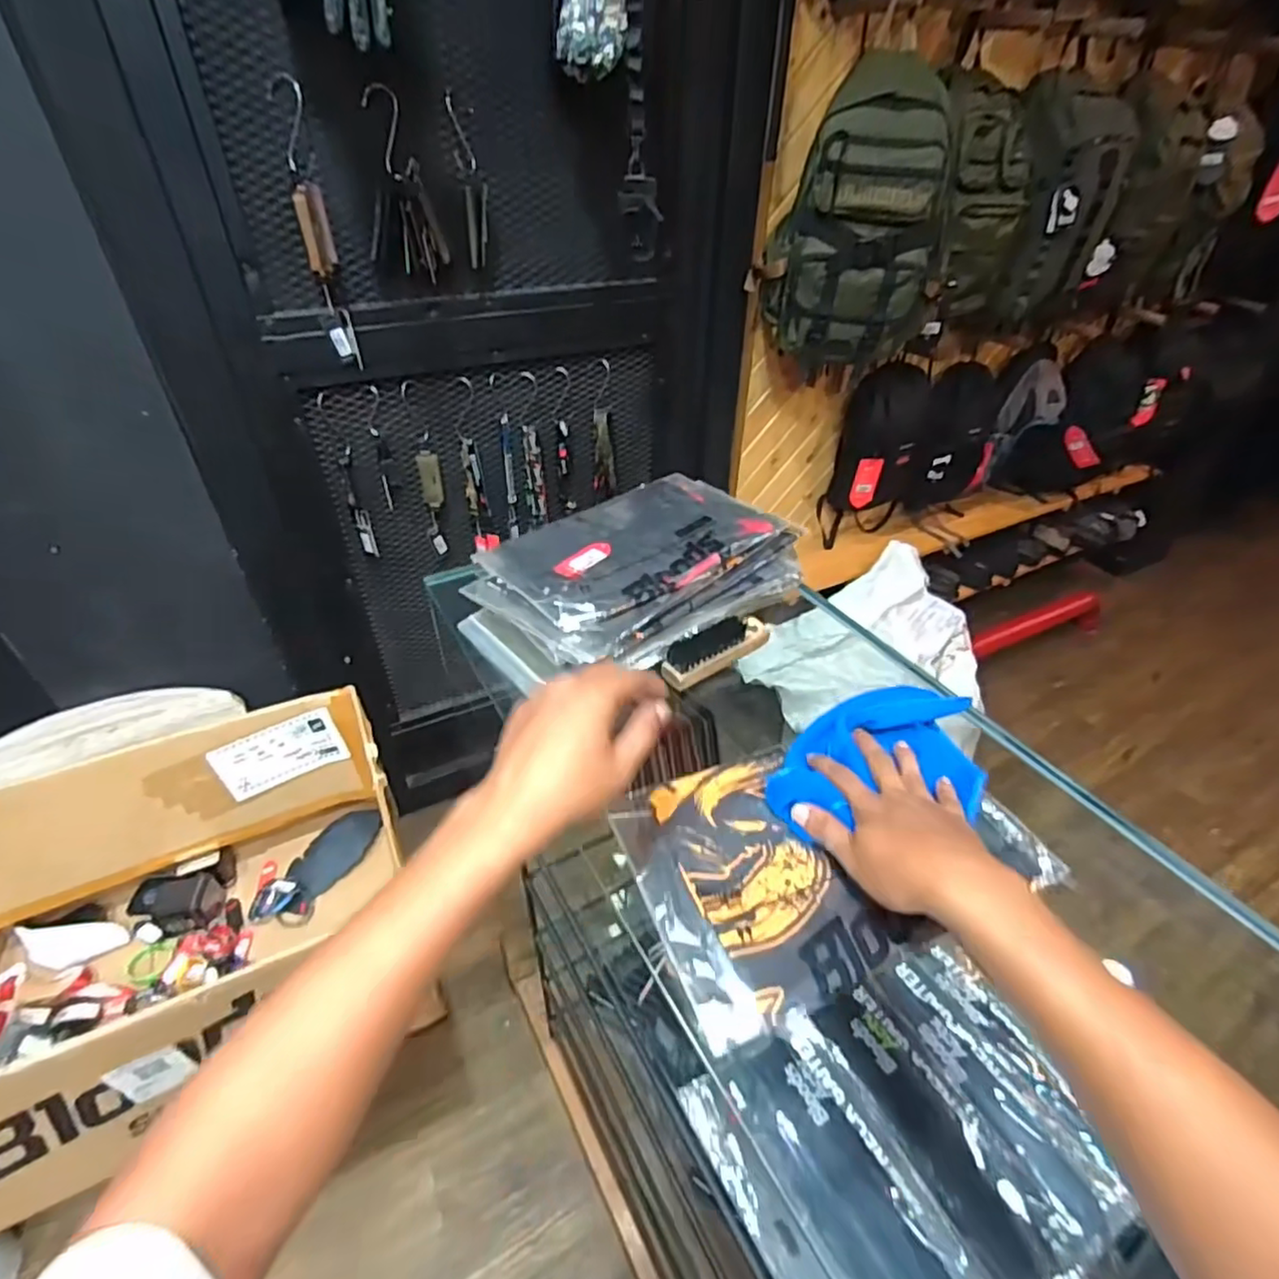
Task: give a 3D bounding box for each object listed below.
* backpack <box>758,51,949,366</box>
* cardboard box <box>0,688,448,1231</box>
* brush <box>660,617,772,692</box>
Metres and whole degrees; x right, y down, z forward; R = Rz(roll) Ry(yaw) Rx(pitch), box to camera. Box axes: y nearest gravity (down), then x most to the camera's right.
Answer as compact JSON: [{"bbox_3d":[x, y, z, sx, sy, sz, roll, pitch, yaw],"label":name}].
[{"bbox_3d":[0.418,-0.769,1.224,0.325,0.452,0.183,2,39,1],"label":"backpack"},{"bbox_3d":[-0.742,0.438,1.022,0.707,0.307,0.546,-16,42,-19],"label":"cardboard box"},{"bbox_3d":[0.079,0.007,0.649,0.126,0.029,0.037,-23,45,-27],"label":"brush"}]

